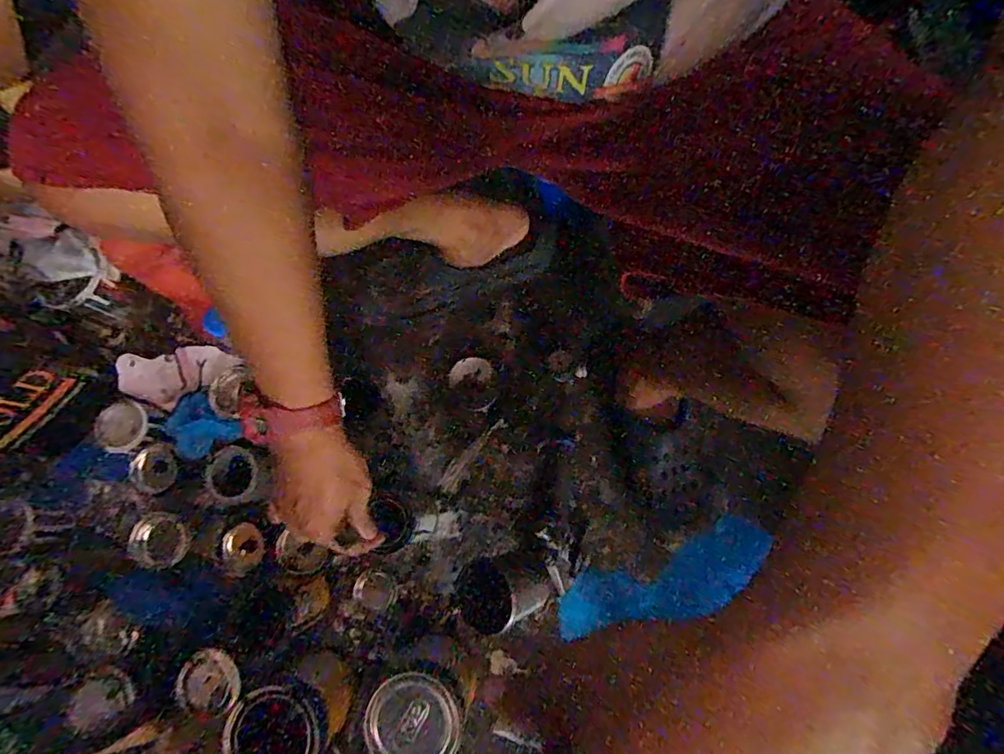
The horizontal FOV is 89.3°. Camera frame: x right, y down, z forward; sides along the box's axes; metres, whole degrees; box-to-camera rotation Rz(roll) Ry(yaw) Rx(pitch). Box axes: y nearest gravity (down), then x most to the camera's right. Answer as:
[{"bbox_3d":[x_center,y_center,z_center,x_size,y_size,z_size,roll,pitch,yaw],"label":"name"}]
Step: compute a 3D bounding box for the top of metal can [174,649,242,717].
[{"bbox_3d":[-0.327,0.339,0.565,0.073,0.008,0.065,2,78,1],"label":"top of metal can"}]

